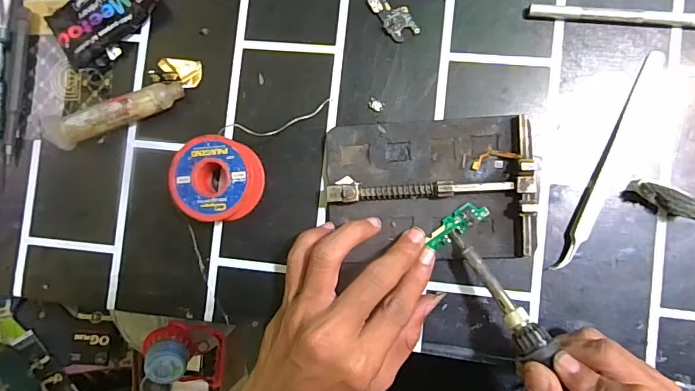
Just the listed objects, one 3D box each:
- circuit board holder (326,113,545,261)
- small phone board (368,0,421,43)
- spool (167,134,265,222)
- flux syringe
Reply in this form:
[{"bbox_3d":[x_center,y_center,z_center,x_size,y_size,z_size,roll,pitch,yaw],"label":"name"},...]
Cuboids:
[{"bbox_3d":[0.051,-0.004,0.294,0.127,0.021,0.086,-2,87,6],"label":"circuit board holder"},{"bbox_3d":[0.029,-0.123,0.310,0.020,0.004,0.043,-31,84,3],"label":"small phone board"},{"bbox_3d":[-0.085,-0.010,0.306,0.053,0.028,0.052,0,87,6],"label":"spool"},{"bbox_3d":[-0.156,-0.055,0.315,0.090,0.027,0.019,-21,85,4],"label":"flux syringe"}]

